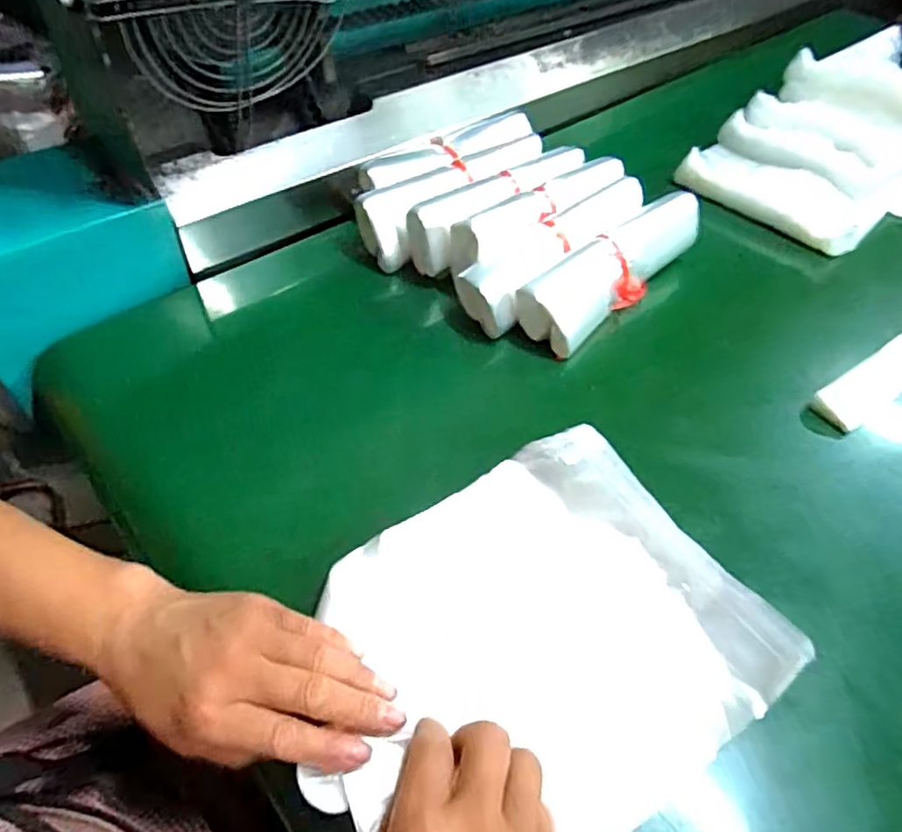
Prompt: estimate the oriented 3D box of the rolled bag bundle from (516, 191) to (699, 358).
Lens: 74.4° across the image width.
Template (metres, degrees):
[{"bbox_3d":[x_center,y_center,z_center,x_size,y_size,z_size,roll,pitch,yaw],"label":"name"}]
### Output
[{"bbox_3d":[0.149,-0.132,0.532,0.058,0.058,0.207,39,60,24],"label":"rolled bag bundle"}]

